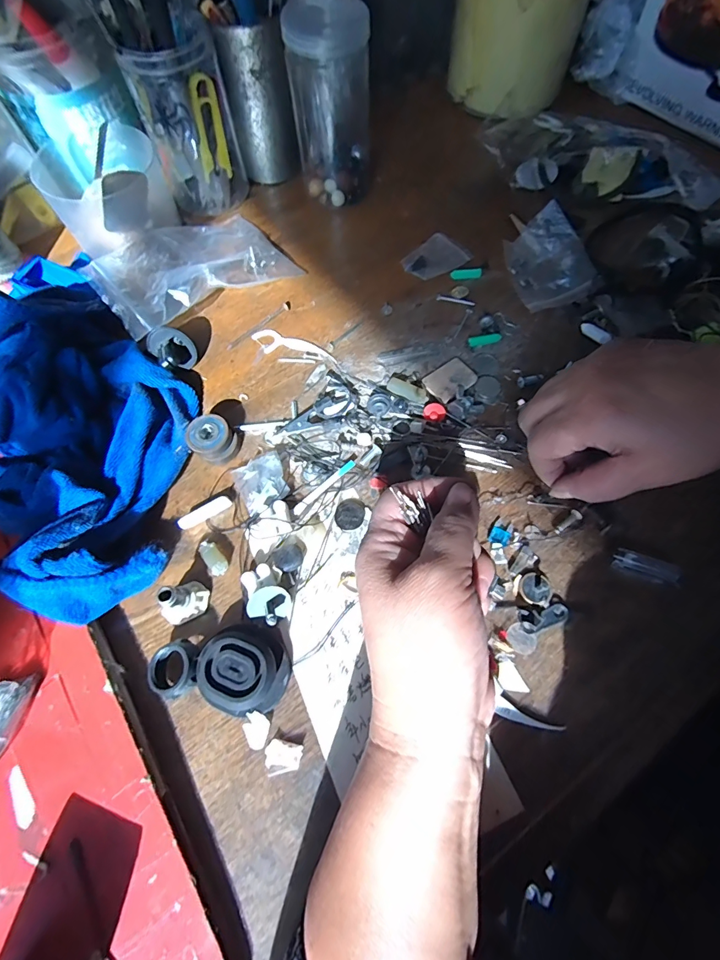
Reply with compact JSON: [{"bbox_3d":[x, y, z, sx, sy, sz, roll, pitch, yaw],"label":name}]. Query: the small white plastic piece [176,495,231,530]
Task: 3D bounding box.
[{"bbox_3d":[-0.102,0.022,0.275,0.034,0.008,0.009,-32,68,-11],"label":"small white plastic piece"}]

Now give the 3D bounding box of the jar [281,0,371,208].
[{"bbox_3d":[-0.023,-0.311,0.354,0.059,0.127,0.057,8,66,6],"label":"jar"}]

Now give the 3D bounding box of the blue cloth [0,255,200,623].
[{"bbox_3d":[-0.207,-0.055,0.277,0.148,0.069,0.272,-42,70,-15],"label":"blue cloth"}]

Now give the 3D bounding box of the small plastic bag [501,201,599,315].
[{"bbox_3d":[0.156,-0.181,0.338,0.052,0.033,0.077,-8,65,-1],"label":"small plastic bag"}]

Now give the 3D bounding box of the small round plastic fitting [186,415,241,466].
[{"bbox_3d":[-0.102,-0.028,0.290,0.029,0.018,0.033,-40,69,-14],"label":"small round plastic fitting"}]

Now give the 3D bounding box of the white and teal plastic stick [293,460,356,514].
[{"bbox_3d":[-0.024,0.004,0.278,0.052,0.005,0.005,-39,69,-14],"label":"white and teal plastic stick"}]

